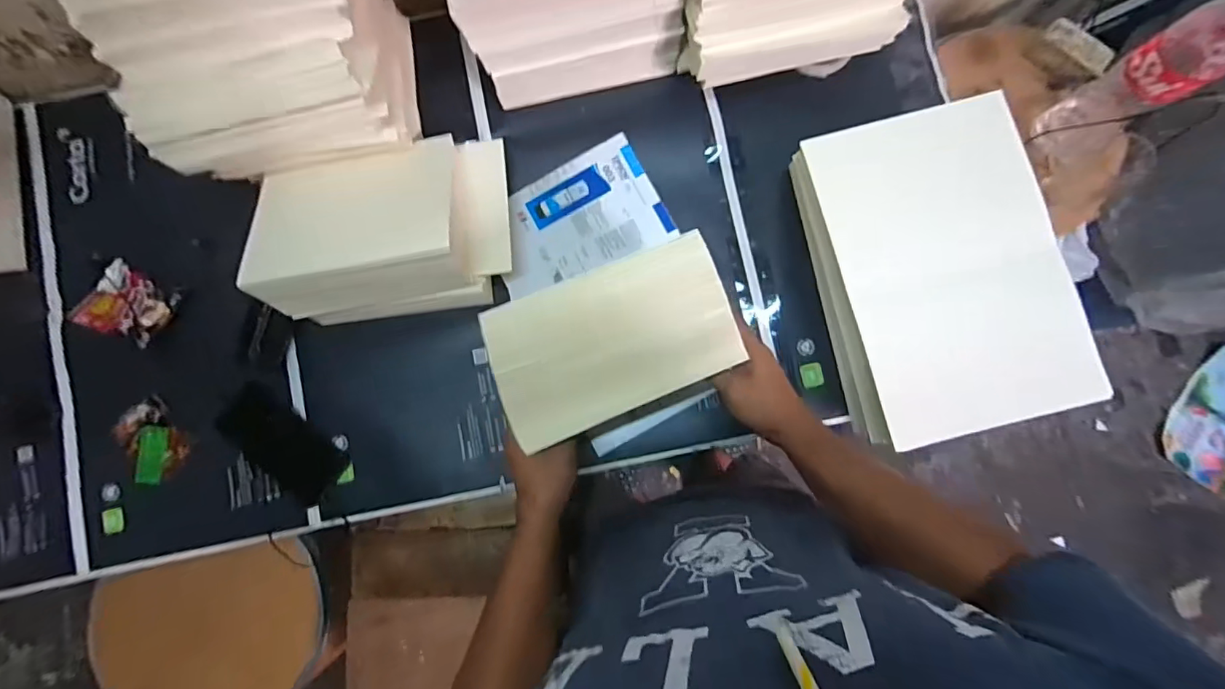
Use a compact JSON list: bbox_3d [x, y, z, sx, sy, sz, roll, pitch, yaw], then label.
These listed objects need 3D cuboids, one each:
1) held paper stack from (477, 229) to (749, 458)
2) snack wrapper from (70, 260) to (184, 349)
[{"bbox_3d":[-0.002,-0.005,0.463,0.212,0.027,0.131,-21,86,0],"label":"held paper stack"},{"bbox_3d":[-0.587,-0.048,0.629,0.097,0.033,0.079,22,85,3],"label":"snack wrapper"}]

